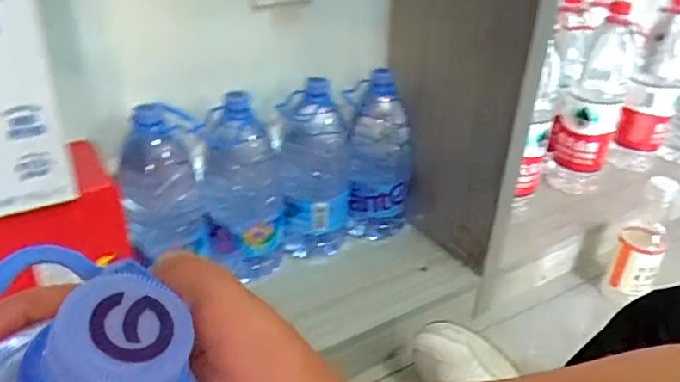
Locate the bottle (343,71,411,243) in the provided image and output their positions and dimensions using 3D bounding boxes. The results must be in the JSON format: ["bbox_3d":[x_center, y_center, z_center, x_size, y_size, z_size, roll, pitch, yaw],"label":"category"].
[{"bbox_3d":[0.055,-0.047,0.799,0.100,0.232,0.085,-1,30,-5],"label":"bottle"}]

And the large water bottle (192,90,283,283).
[{"bbox_3d":[-0.126,-0.007,0.705,0.101,0.234,0.101,-4,30,-10],"label":"large water bottle"}]

